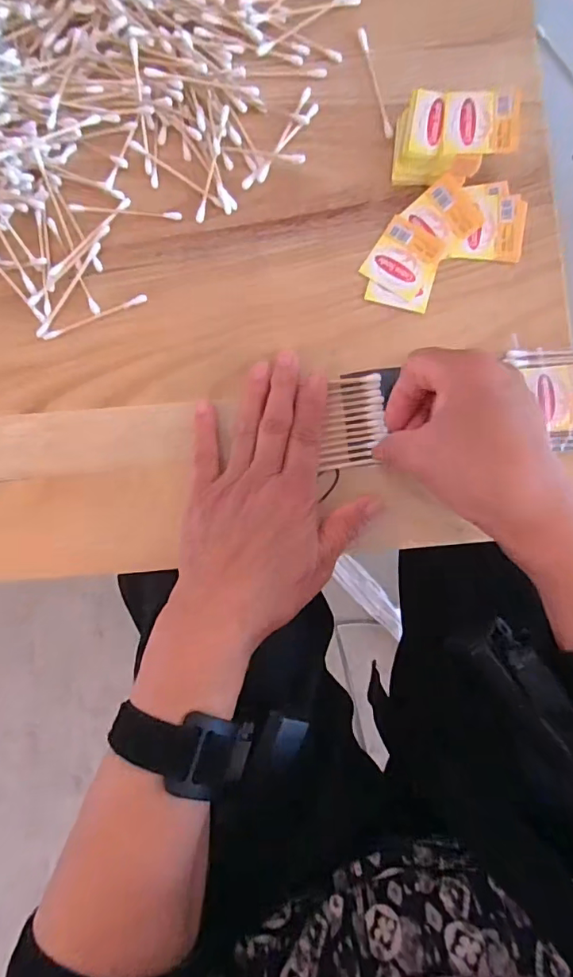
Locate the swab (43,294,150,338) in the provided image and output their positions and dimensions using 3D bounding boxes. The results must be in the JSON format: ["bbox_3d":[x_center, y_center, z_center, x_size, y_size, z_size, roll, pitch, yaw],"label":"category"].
[{"bbox_3d":[-0.123,-0.111,0.326,0.070,0.004,0.005,-21,88,3],"label":"swab"}]

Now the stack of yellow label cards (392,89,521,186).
[{"bbox_3d":[0.103,-0.214,0.310,0.068,0.026,0.045,2,89,4],"label":"stack of yellow label cards"}]

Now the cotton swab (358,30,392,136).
[{"bbox_3d":[0.057,-0.259,0.324,0.005,0.004,0.072,-15,88,3],"label":"cotton swab"}]

